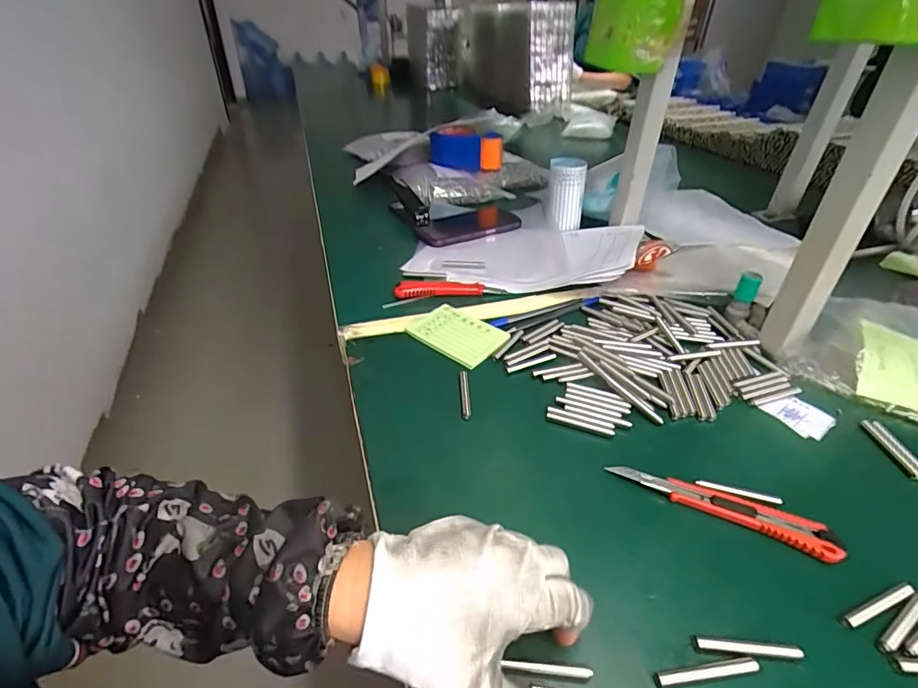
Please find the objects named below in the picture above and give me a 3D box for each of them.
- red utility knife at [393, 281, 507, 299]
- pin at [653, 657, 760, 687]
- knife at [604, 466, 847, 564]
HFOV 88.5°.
[{"bbox_3d":[-0.012,-0.069,0.589,0.133,0.008,0.028,0,52,-5],"label":"red utility knife"},{"bbox_3d":[0.138,0.182,0.261,0.059,0.004,0.007,-4,37,-6],"label":"pin"},{"bbox_3d":[0.190,0.116,0.346,0.149,0.009,0.025,19,41,23],"label":"knife"}]

